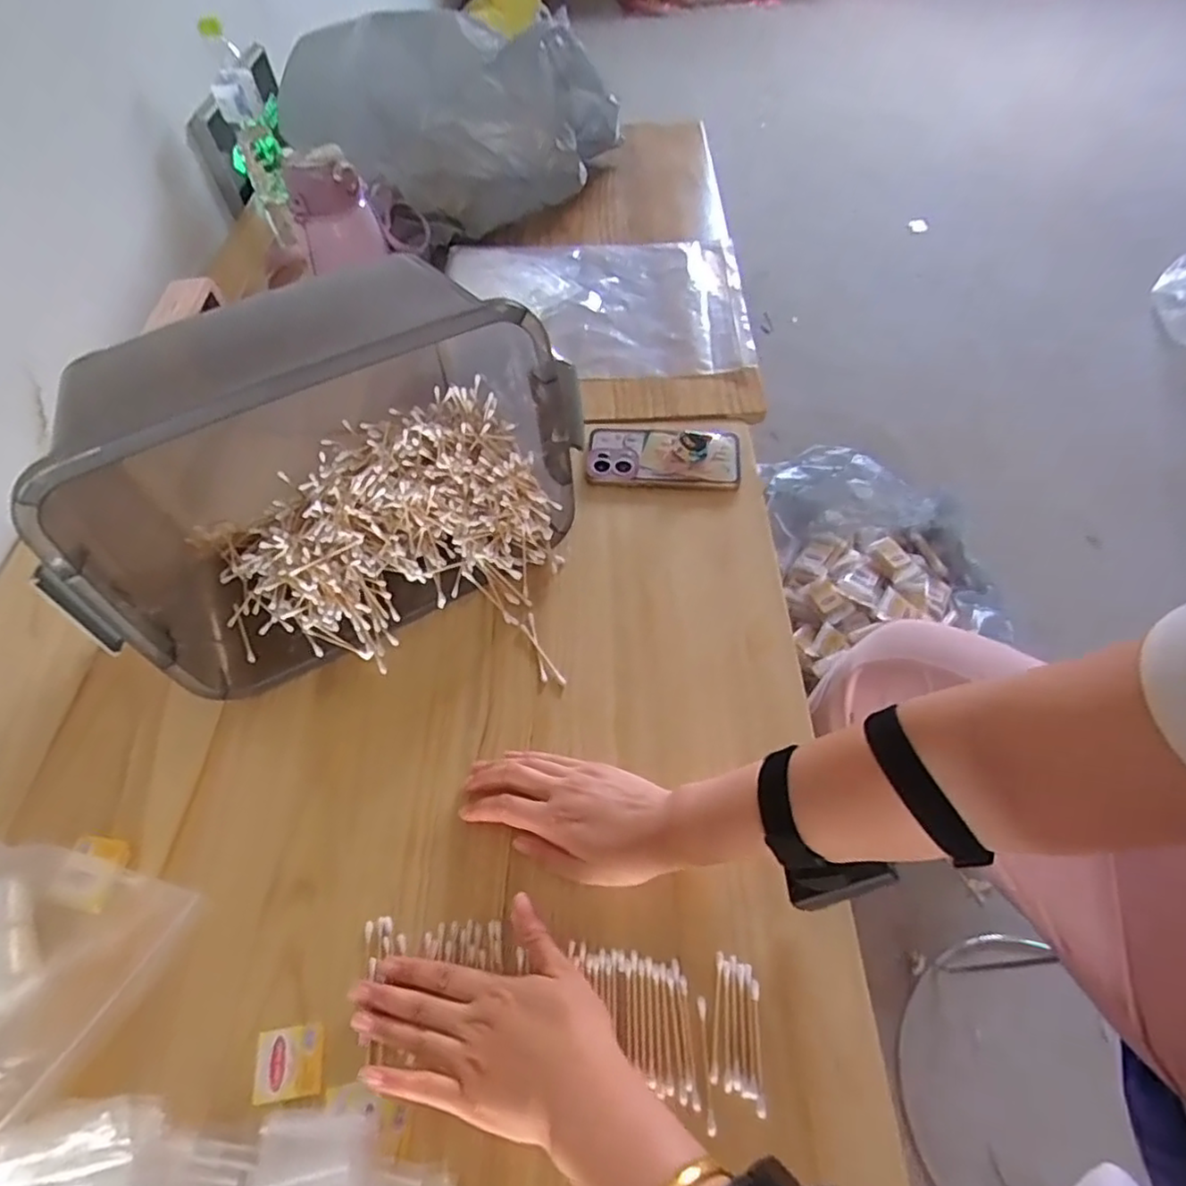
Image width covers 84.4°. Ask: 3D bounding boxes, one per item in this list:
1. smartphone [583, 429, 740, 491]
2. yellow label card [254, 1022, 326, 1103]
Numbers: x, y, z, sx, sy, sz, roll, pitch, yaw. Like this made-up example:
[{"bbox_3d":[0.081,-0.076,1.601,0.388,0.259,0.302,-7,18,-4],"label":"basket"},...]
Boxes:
[{"bbox_3d":[0.075,-0.150,0.707,0.162,0.018,0.079,3,65,9],"label":"smartphone"},{"bbox_3d":[-0.199,0.307,0.428,0.044,0.004,0.040,-7,58,-3],"label":"yellow label card"}]

